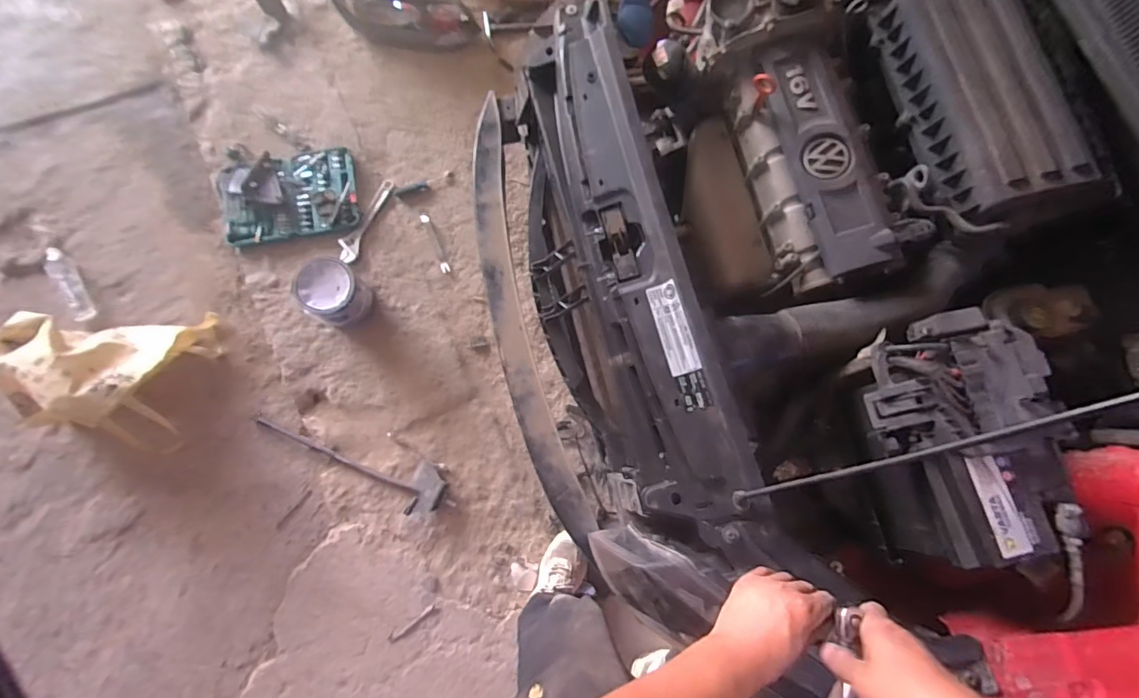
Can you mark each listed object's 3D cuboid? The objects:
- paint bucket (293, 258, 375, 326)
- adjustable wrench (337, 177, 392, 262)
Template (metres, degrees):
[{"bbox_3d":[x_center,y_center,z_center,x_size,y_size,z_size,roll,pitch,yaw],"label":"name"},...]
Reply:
[{"bbox_3d":[-0.660,-0.151,1.369,0.147,0.191,0.161,1,76,-4],"label":"paint bucket"},{"bbox_3d":[-0.639,-0.406,1.511,0.065,0.022,0.300,21,76,4],"label":"adjustable wrench"}]

